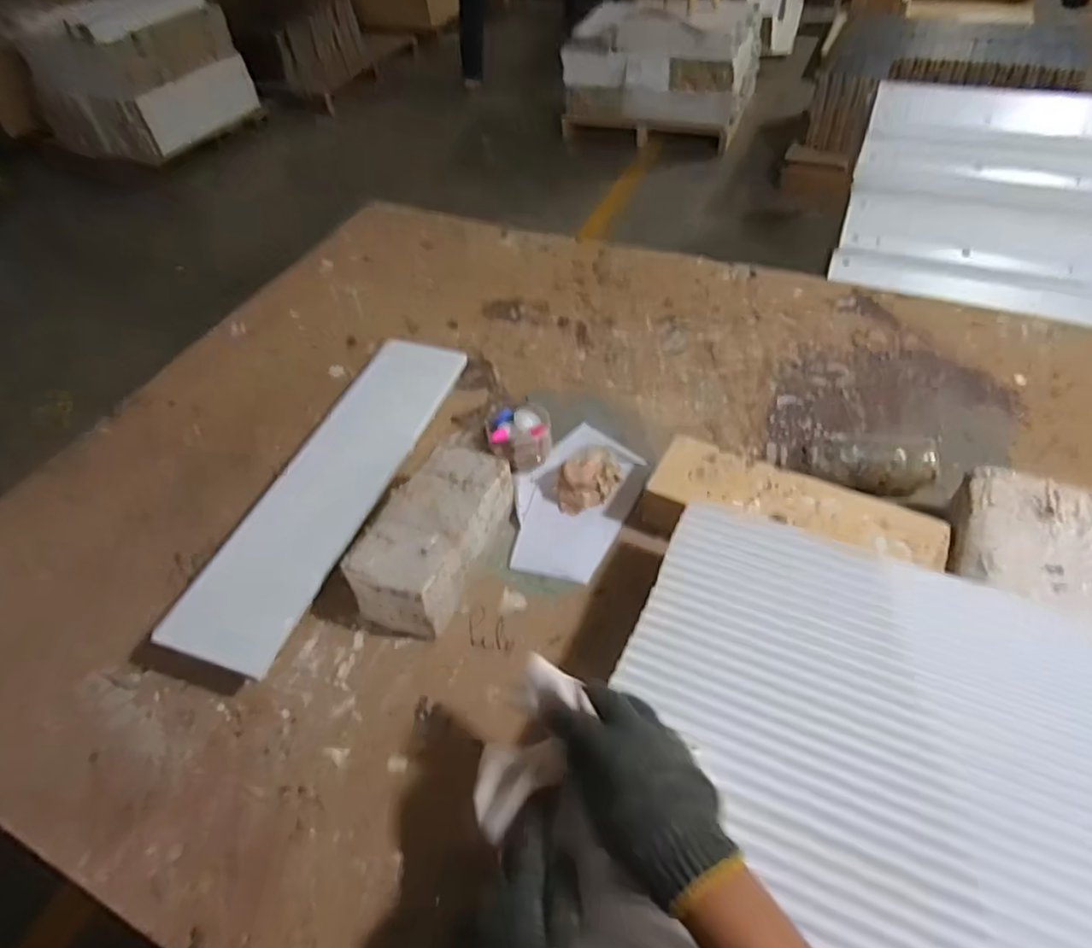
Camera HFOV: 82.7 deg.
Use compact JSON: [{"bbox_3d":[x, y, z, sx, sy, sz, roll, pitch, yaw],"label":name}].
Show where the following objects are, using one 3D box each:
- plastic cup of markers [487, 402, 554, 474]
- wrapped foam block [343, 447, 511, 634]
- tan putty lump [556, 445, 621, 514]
[{"bbox_3d":[-0.037,-0.053,0.898,0.087,0.067,0.094,-3,49,3],"label":"plastic cup of markers"},{"bbox_3d":[-0.139,0.079,0.774,0.117,0.094,0.233,18,53,19],"label":"wrapped foam block"},{"bbox_3d":[0.055,0.005,0.846,0.091,0.053,0.074,-36,56,-24],"label":"tan putty lump"}]

